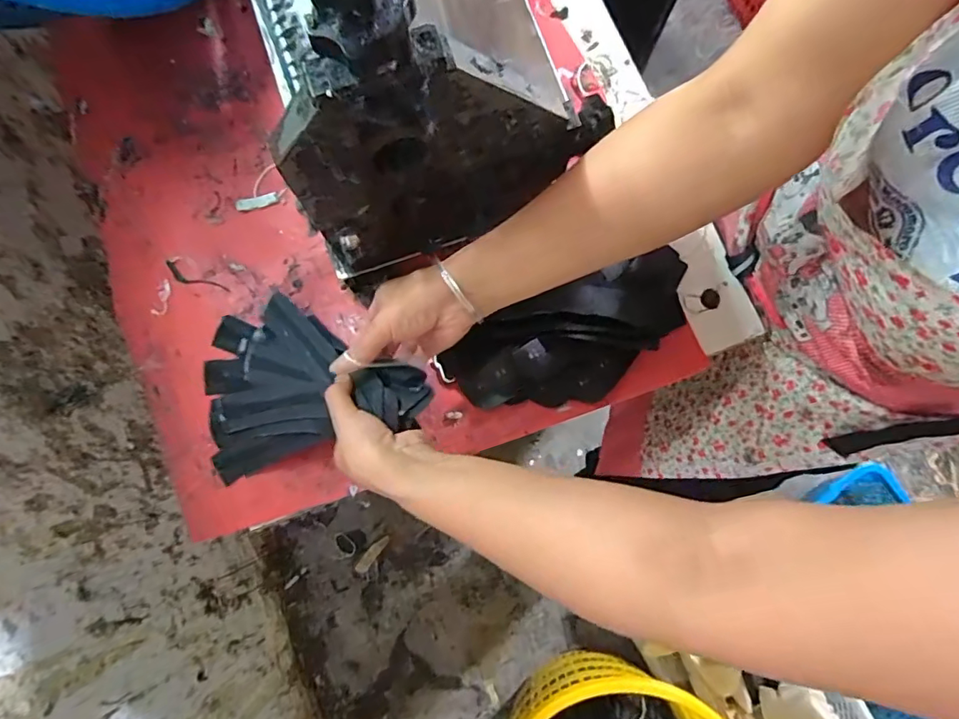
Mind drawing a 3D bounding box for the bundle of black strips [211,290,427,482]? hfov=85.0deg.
[{"bbox_3d":[-0.156,0.009,0.454,0.204,0.103,0.146,-15,80,-3],"label":"bundle of black strips"}]

